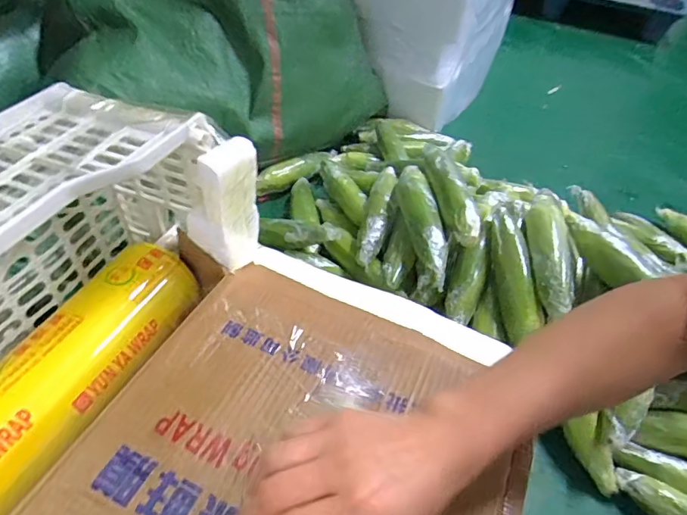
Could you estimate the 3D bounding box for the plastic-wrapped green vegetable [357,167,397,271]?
[{"bbox_3d":[0.062,-0.083,0.862,0.048,0.059,0.260,12,45,5],"label":"plastic-wrapped green vegetable"}]

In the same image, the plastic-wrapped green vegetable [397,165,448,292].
[{"bbox_3d":[0.123,-0.062,0.761,0.062,0.047,0.240,1,45,-6],"label":"plastic-wrapped green vegetable"}]

